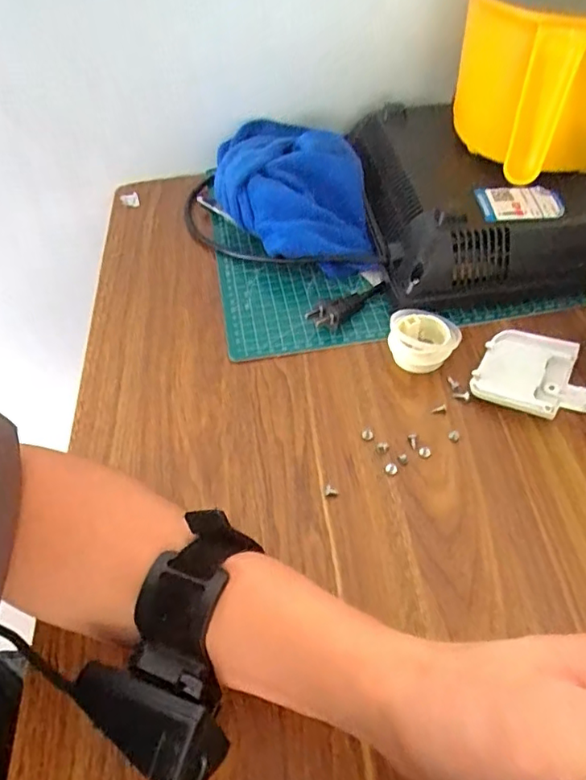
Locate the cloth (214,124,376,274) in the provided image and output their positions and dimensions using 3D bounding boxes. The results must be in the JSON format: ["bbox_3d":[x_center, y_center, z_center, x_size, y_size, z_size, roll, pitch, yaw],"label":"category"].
[{"bbox_3d":[-0.005,-0.187,0.524,0.135,0.069,0.193,-5,51,-1],"label":"cloth"}]

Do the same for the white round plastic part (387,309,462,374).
[{"bbox_3d":[0.099,-0.037,0.430,0.051,0.022,0.049,-2,51,2],"label":"white round plastic part"}]

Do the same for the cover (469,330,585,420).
[{"bbox_3d":[0.177,-0.011,0.408,0.080,0.012,0.068,18,54,18],"label":"cover"}]

